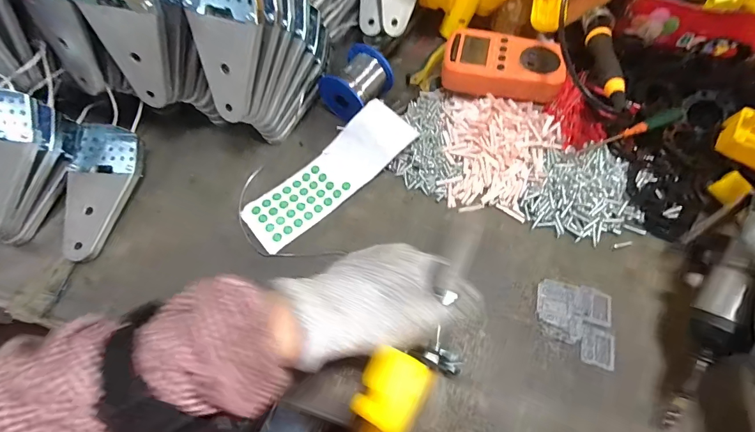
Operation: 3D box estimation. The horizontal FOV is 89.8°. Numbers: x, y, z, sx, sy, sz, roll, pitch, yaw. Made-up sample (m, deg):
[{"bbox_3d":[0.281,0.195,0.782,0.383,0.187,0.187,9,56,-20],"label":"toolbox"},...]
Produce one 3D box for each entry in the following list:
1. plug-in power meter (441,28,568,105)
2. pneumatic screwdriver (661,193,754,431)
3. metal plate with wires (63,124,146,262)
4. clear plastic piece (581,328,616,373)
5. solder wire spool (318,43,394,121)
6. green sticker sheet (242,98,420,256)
[{"bbox_3d":[0.137,-0.166,0.423,0.124,0.033,0.068,9,66,4],"label":"plug-in power meter"},{"bbox_3d":[0.291,0.047,0.300,0.033,0.032,0.267,27,93,12],"label":"pneumatic screwdriver"},{"bbox_3d":[-0.293,-0.024,0.397,0.073,0.036,0.141,5,66,3],"label":"metal plate with wires"},{"bbox_3d":[0.203,0.121,0.346,0.029,0.004,0.032,17,67,8],"label":"clear plastic piece"},{"bbox_3d":[-0.024,-0.151,0.443,0.060,0.058,0.079,37,71,16],"label":"solder wire spool"},{"bbox_3d":[-0.048,-0.049,0.405,0.205,0.036,0.063,-39,71,-15],"label":"green sticker sheet"}]

